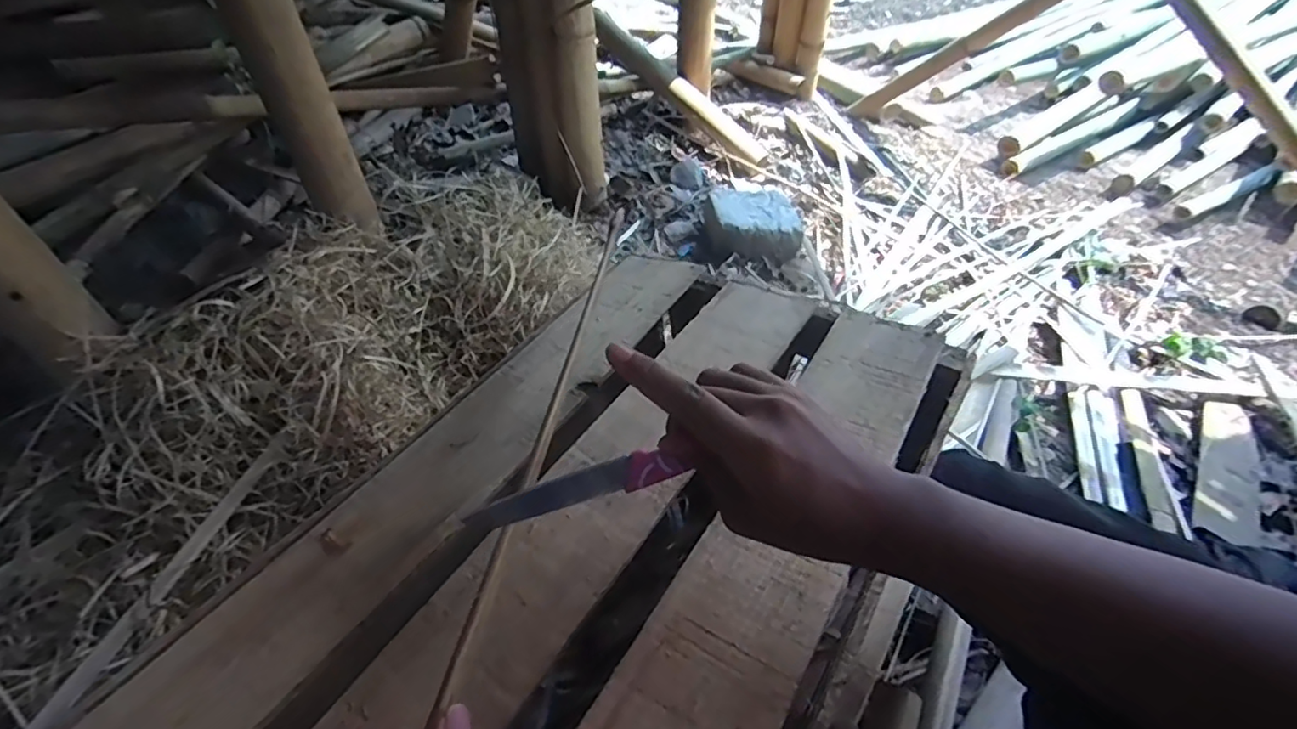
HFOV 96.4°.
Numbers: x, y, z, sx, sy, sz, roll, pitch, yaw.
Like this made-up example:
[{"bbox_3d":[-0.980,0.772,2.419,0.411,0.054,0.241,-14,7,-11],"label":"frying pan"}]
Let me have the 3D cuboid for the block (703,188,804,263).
[{"bbox_3d":[0.244,-0.337,1.380,0.209,0.083,0.211,-1,45,-6],"label":"block"}]

